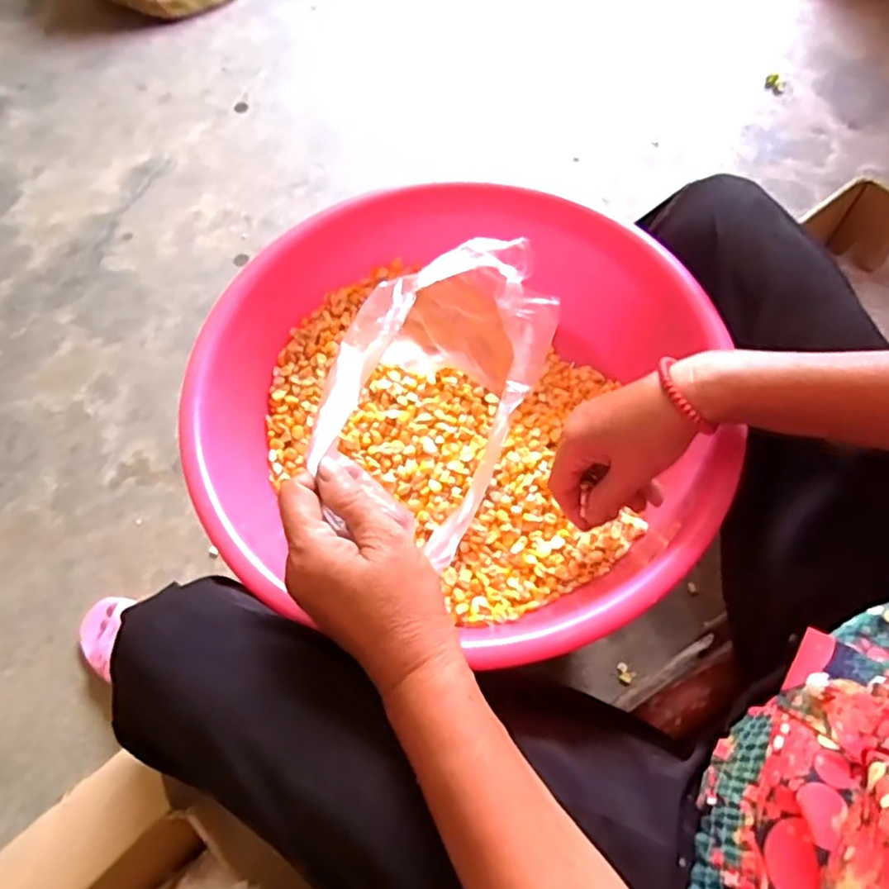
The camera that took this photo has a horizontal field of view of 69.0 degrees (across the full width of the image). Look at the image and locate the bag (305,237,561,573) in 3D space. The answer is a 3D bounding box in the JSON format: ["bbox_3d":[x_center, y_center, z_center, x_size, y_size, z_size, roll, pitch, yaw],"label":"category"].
[{"bbox_3d":[-0.014,-0.029,0.436,0.119,0.150,0.175,22,65,13],"label":"bag"}]

